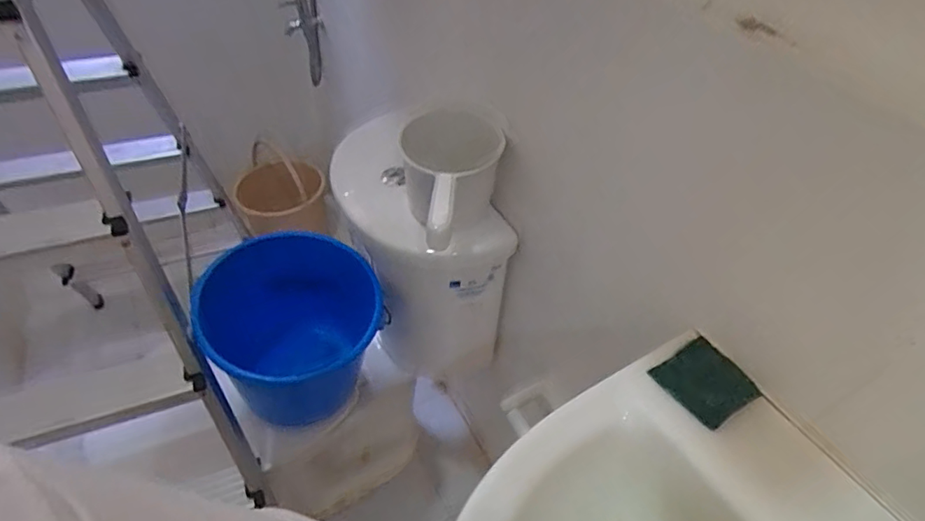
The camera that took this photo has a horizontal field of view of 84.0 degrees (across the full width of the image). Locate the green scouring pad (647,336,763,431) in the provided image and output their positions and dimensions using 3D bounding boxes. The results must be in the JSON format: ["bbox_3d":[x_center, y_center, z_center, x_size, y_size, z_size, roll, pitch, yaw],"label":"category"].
[{"bbox_3d":[0.218,0.108,0.460,0.070,0.015,0.070,-23,52,-23],"label":"green scouring pad"}]

